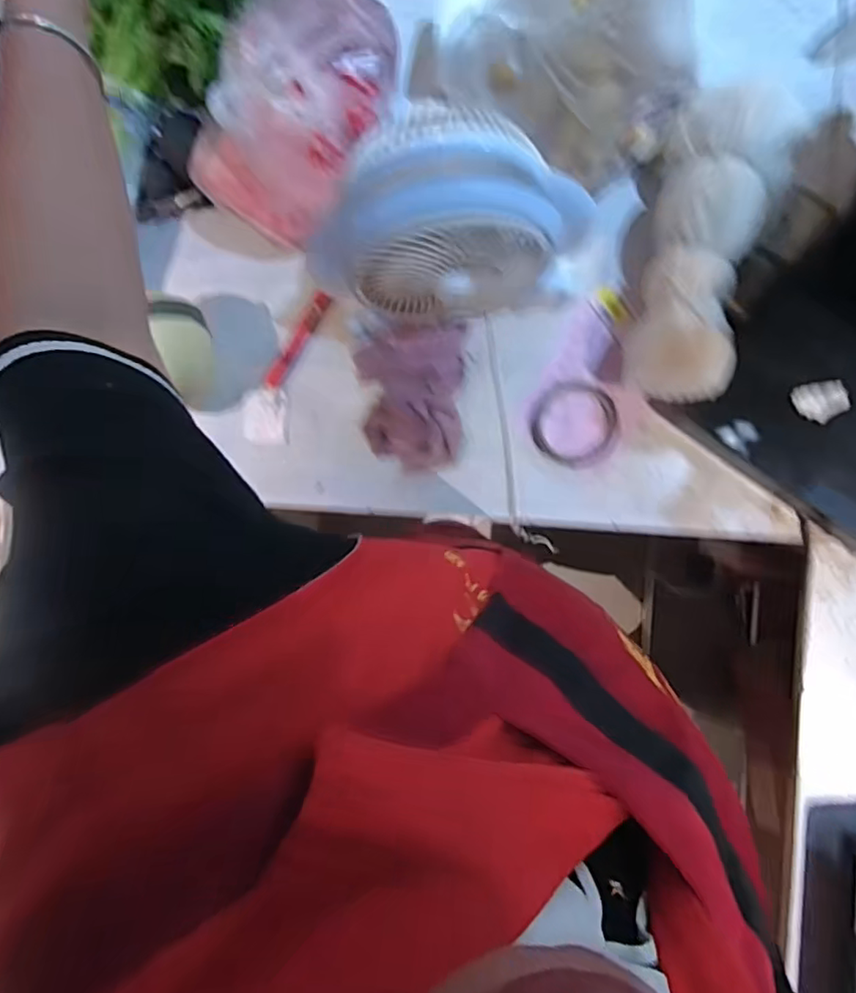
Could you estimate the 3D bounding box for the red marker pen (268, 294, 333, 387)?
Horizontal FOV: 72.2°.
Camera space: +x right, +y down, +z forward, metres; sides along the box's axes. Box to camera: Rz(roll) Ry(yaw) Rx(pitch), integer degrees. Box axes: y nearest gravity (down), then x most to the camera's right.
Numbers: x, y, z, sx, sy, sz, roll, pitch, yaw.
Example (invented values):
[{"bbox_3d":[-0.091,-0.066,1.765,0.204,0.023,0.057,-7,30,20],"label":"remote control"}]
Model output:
[{"bbox_3d":[-0.153,-0.183,0.693,0.018,0.015,0.125,33,93,7],"label":"red marker pen"}]

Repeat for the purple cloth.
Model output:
[{"bbox_3d":[-0.023,-0.112,0.654,0.125,0.051,0.163,3,90,7],"label":"purple cloth"}]

